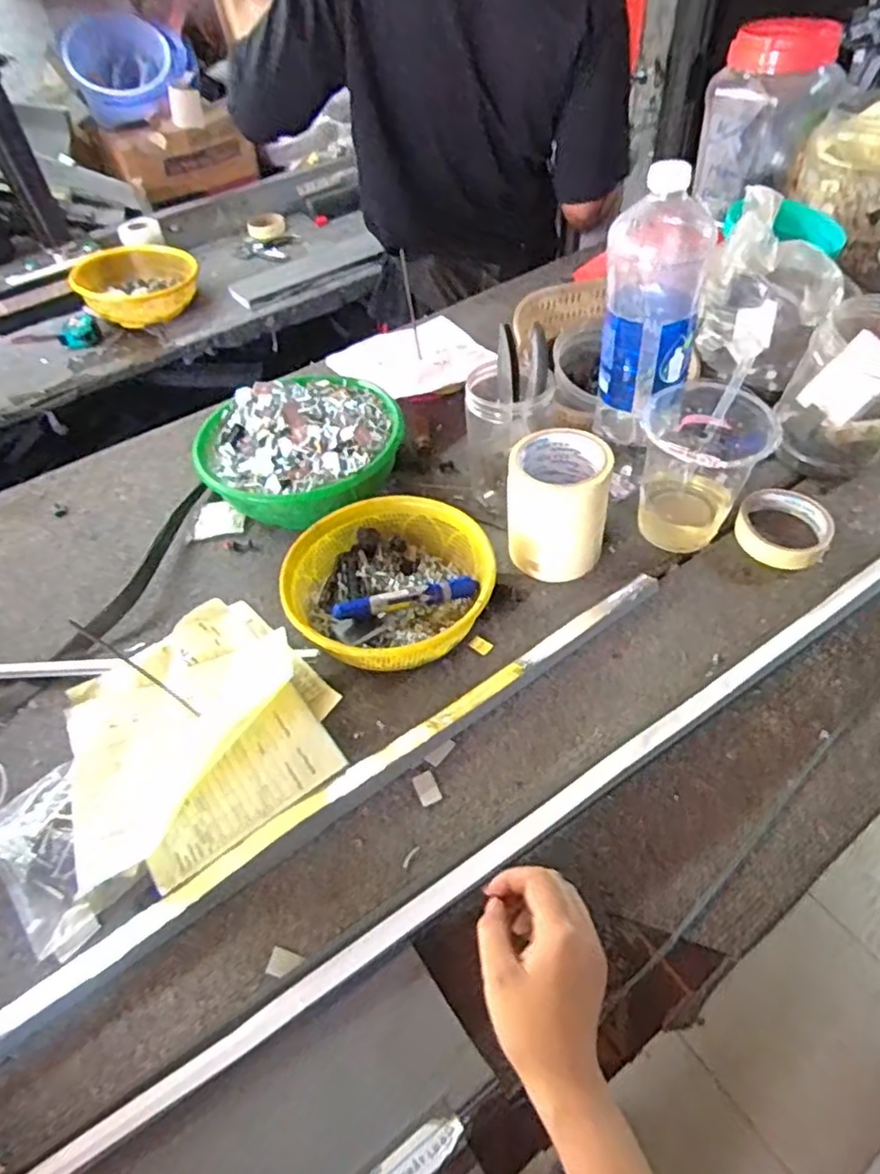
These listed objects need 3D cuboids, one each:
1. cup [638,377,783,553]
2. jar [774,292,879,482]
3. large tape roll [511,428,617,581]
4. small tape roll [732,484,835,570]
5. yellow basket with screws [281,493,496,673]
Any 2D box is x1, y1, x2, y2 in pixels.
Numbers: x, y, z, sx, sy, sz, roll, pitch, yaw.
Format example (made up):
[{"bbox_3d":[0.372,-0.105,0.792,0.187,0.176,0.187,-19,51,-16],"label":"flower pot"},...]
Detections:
[{"bbox_3d":[0.244,-0.105,0.647,0.105,0.154,0.103,-3,49,3],"label":"cup"},{"bbox_3d":[0.434,-0.207,0.708,0.118,0.155,0.118,-3,49,3],"label":"jar"},{"bbox_3d":[0.113,-0.079,0.654,0.093,0.110,0.100,1,49,6],"label":"large tape roll"},{"bbox_3d":[0.345,-0.060,0.680,0.089,0.028,0.082,-3,49,3],"label":"small tape roll"},{"bbox_3d":[-0.046,-0.005,0.635,0.186,0.053,0.182,1,49,6],"label":"yellow basket with screws"}]

